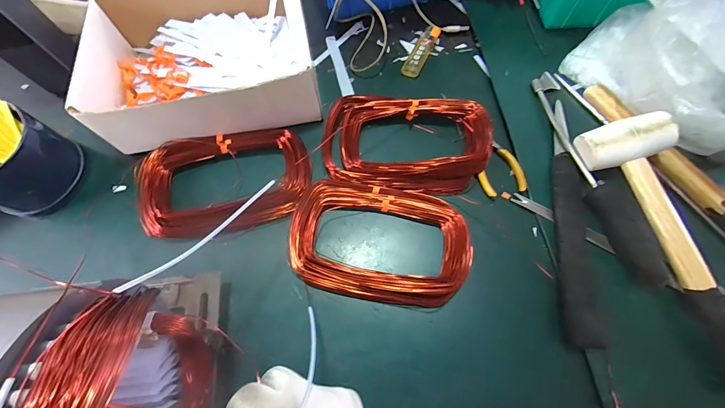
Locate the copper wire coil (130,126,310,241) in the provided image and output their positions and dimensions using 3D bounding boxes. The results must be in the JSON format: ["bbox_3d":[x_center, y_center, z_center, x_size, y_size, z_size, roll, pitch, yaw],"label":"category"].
[{"bbox_3d":[-0.152,-0.027,0.355,0.186,0.023,0.118,-9,70,-2],"label":"copper wire coil"}]

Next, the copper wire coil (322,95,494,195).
[{"bbox_3d":[0.047,-0.072,0.362,0.181,0.033,0.109,10,70,5],"label":"copper wire coil"}]

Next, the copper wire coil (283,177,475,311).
[{"bbox_3d":[0.017,0.036,0.329,0.175,0.021,0.113,9,70,5],"label":"copper wire coil"}]

